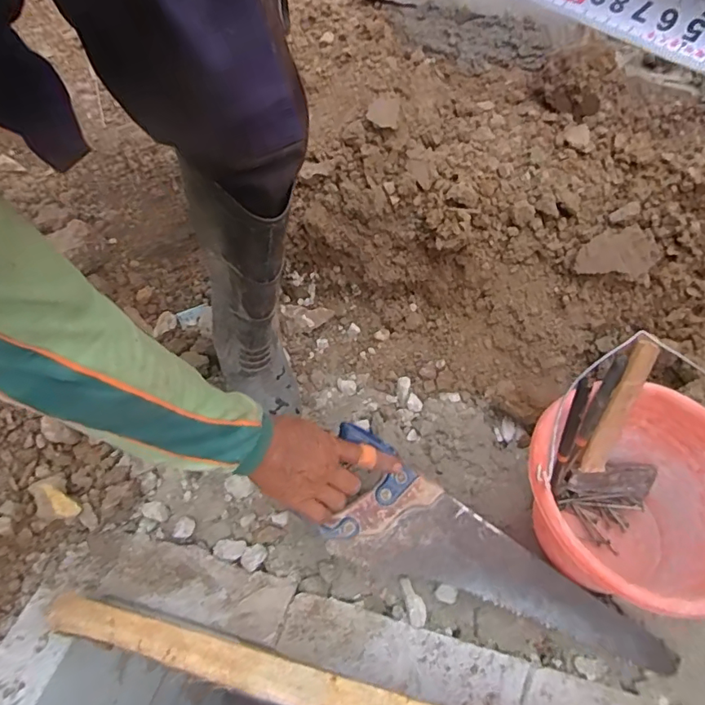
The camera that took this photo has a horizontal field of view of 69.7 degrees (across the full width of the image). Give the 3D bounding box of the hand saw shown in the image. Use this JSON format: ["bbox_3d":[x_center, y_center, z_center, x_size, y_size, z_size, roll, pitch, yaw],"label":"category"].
[{"bbox_3d":[0.143,0.262,0.582,0.426,0.025,0.126,35,87,3],"label":"hand saw"}]

